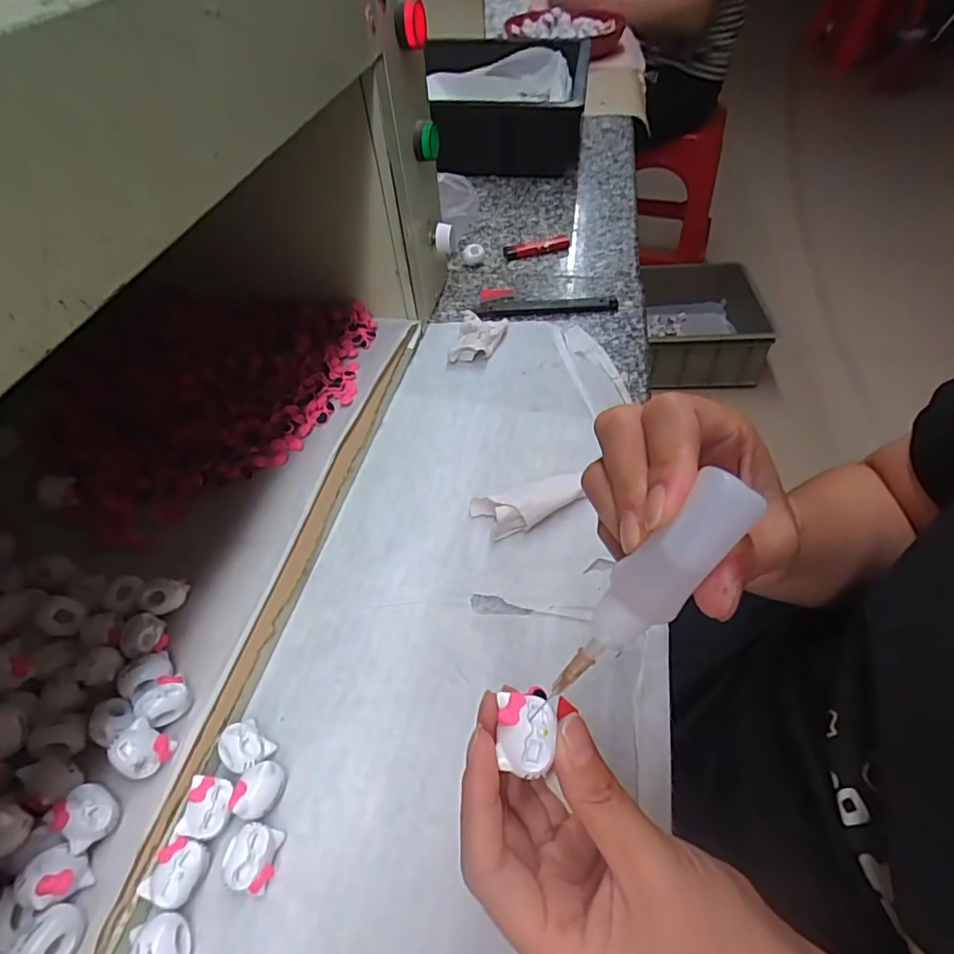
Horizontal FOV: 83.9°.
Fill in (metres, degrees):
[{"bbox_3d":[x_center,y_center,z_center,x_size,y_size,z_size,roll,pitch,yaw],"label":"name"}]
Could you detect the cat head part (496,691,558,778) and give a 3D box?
[{"bbox_3d":[0.017,0.087,0.181,0.019,0.006,0.024,4,55,9],"label":"cat head part"}]

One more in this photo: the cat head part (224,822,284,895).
[{"bbox_3d":[-0.105,0.177,0.248,0.022,0.018,0.025,12,56,14],"label":"cat head part"}]

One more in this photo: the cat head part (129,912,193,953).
[{"bbox_3d":[-0.137,0.204,0.228,0.024,0.019,0.025,-3,54,4],"label":"cat head part"}]

